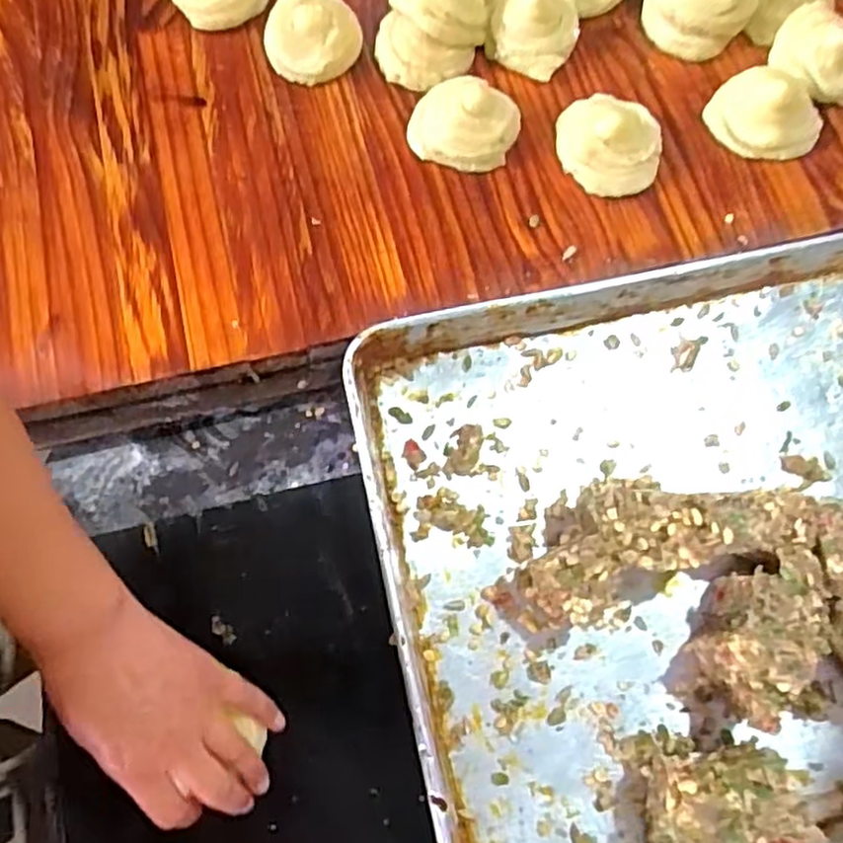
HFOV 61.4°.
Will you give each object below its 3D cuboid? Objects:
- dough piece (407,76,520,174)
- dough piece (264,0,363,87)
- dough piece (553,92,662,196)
[{"bbox_3d":[0.033,-0.241,0.566,0.084,0.033,0.068,17,75,5],"label":"dough piece"},{"bbox_3d":[-0.091,-0.328,0.595,0.079,0.031,0.072,-7,74,-2],"label":"dough piece"},{"bbox_3d":[0.149,-0.223,0.564,0.081,0.024,0.083,0,74,0],"label":"dough piece"}]

